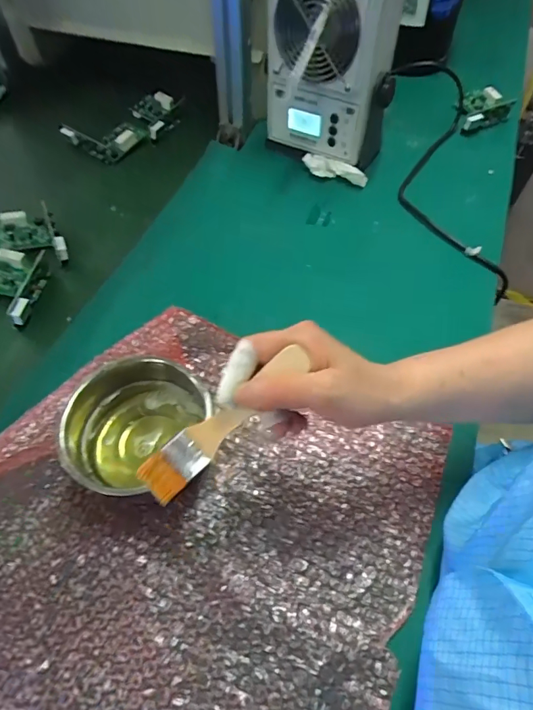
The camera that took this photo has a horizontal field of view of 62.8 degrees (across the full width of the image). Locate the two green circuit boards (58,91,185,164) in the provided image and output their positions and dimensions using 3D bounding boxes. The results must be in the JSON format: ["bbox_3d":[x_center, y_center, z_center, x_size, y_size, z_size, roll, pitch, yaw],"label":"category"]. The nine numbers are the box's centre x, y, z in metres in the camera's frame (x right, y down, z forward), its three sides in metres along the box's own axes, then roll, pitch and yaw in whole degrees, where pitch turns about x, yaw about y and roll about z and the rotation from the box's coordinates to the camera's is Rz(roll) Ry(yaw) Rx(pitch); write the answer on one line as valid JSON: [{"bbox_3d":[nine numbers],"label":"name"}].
[{"bbox_3d":[-0.226,-0.384,0.731,0.096,0.032,0.197,40,63,21],"label":"two green circuit boards"}]

